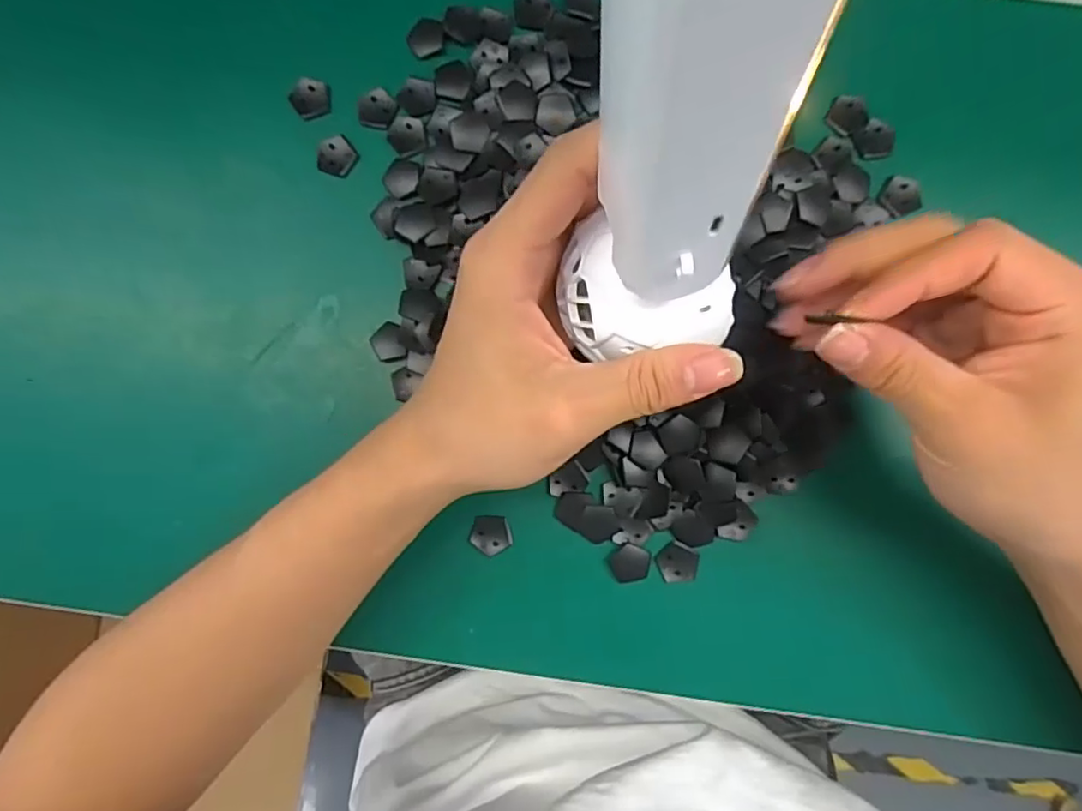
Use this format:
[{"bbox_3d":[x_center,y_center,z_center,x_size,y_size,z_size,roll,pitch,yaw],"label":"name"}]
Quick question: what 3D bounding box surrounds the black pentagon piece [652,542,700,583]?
[{"bbox_3d":[0.064,0.074,0.287,0.020,0.004,0.018,28,89,0],"label":"black pentagon piece"}]

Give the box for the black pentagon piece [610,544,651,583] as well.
[{"bbox_3d":[0.042,0.074,0.288,0.018,0.004,0.018,-4,89,0],"label":"black pentagon piece"}]

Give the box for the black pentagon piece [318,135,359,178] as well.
[{"bbox_3d":[-0.097,-0.119,0.294,0.016,0.005,0.018,31,89,0],"label":"black pentagon piece"}]

